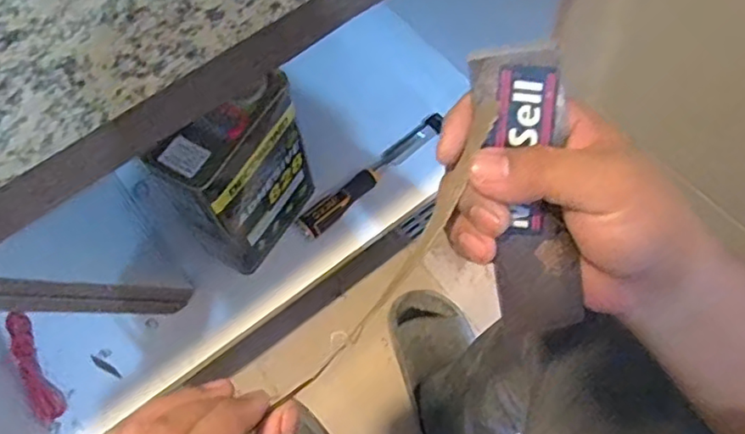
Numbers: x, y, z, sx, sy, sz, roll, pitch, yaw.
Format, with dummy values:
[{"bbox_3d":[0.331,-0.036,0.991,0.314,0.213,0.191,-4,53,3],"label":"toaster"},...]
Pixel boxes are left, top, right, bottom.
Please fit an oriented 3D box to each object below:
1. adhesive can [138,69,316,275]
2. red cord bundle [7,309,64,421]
[{"bbox_3d":[-0.159,-0.056,0.748,0.091,0.223,0.166,30,69,16],"label":"adhesive can"},{"bbox_3d":[-0.433,0.186,0.781,0.029,0.034,0.151,-29,66,-11],"label":"red cord bundle"}]

